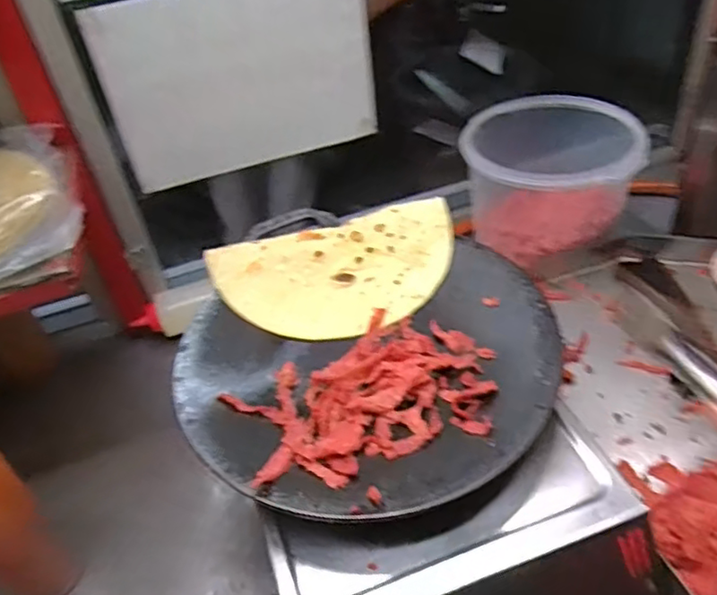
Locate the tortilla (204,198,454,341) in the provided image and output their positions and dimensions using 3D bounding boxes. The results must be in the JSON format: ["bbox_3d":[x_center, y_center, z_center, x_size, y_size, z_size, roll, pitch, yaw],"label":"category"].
[{"bbox_3d":[-0.018,-0.022,0.643,0.242,0.012,0.134,-16,63,-6],"label":"tortilla"}]

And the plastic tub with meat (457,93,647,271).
[{"bbox_3d":[0.237,-0.143,0.811,0.203,0.157,0.156,12,43,19],"label":"plastic tub with meat"}]

